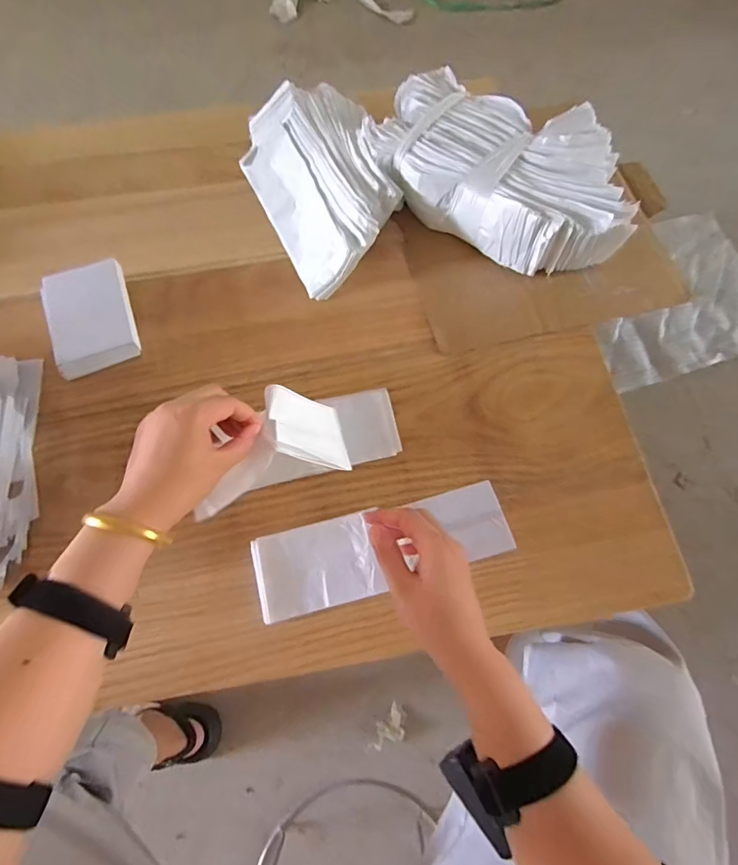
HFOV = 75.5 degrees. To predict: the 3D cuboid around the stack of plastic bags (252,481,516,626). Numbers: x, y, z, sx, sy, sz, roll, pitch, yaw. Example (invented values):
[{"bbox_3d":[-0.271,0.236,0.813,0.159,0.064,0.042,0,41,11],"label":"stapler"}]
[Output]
[{"bbox_3d":[0.015,0.118,0.488,0.258,0.008,0.080,-14,71,-8],"label":"stack of plastic bags"}]

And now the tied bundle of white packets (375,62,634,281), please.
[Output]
[{"bbox_3d":[0.165,-0.320,0.587,0.325,0.085,0.186,30,73,10],"label":"tied bundle of white packets"}]

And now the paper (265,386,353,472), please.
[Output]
[{"bbox_3d":[-0.060,-0.003,0.481,0.009,0.109,0.072,-21,66,32],"label":"paper"}]

